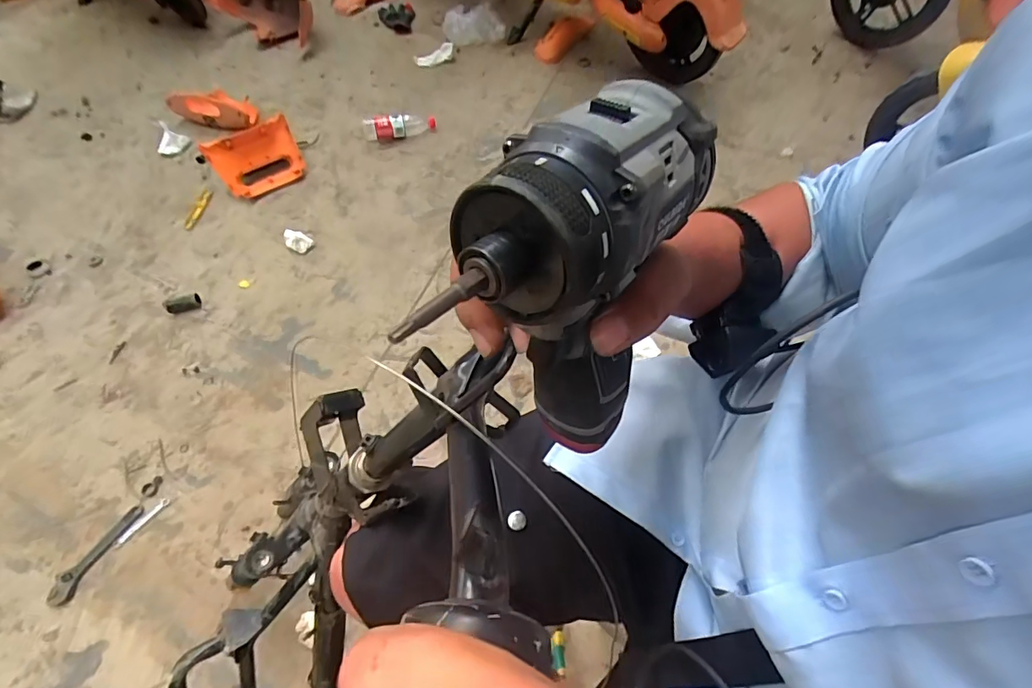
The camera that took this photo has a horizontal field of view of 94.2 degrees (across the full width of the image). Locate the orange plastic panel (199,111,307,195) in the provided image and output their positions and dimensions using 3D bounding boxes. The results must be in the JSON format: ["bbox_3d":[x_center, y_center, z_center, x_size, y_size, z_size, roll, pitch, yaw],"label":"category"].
[{"bbox_3d":[-0.727,-0.517,1.337,0.235,0.136,0.118,-24,61,-11],"label":"orange plastic panel"}]

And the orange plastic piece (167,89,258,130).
[{"bbox_3d":[-0.938,-0.722,1.488,0.271,0.089,0.066,10,60,7],"label":"orange plastic piece"}]

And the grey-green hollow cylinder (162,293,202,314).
[{"bbox_3d":[-0.816,-0.101,1.175,0.074,0.029,0.042,-18,61,-9],"label":"grey-green hollow cylinder"}]

